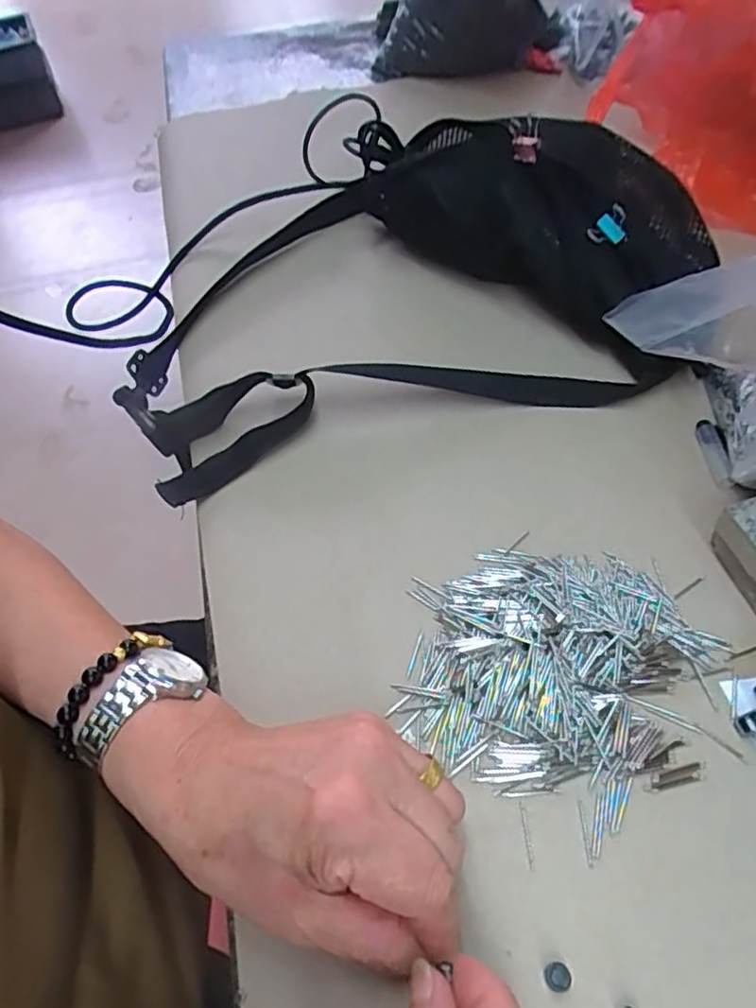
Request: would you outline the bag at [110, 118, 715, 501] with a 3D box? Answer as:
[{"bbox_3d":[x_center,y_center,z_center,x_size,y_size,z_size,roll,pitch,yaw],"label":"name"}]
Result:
[{"bbox_3d":[-0.012,-0.158,0.434,0.337,0.093,0.262,-14,53,-5],"label":"bag"}]

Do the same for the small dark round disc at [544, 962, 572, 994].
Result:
[{"bbox_3d":[0.065,0.171,0.232,0.009,0.004,0.009,-2,52,2],"label":"small dark round disc"}]

